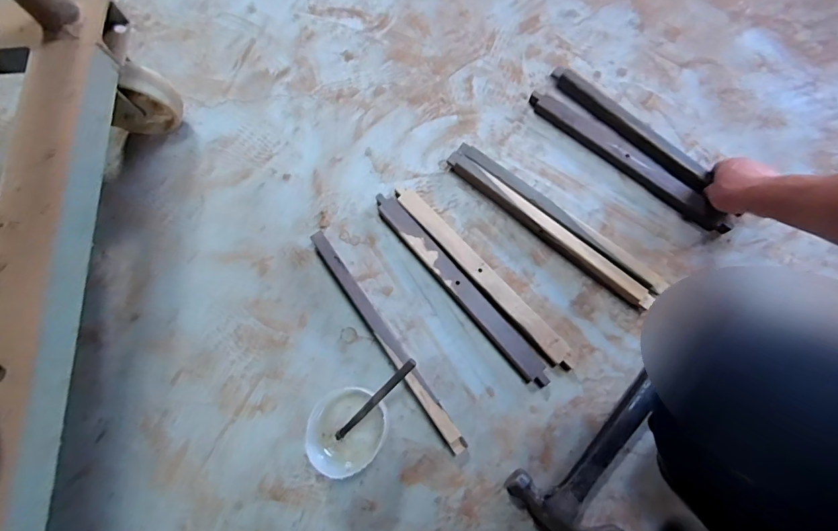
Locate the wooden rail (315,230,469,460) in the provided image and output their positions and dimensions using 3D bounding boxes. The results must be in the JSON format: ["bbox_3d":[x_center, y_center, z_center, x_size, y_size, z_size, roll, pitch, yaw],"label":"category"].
[{"bbox_3d":[-0.048,0.096,0.571,0.022,0.031,0.351,-34,77,-10],"label":"wooden rail"}]

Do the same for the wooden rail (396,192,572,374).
[{"bbox_3d":[0.088,0.011,0.603,0.032,0.025,0.342,-41,78,-11],"label":"wooden rail"}]

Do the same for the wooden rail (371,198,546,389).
[{"bbox_3d":[0.056,0.027,0.595,0.035,0.025,0.346,-39,78,-11],"label":"wooden rail"}]

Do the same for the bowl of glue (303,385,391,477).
[{"bbox_3d":[-0.089,0.201,0.513,0.091,0.084,0.095,0,74,0],"label":"bowl of glue"}]

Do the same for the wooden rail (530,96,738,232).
[{"bbox_3d":[0.322,-0.168,0.643,0.344,0.020,0.041,40,77,11],"label":"wooden rail"}]

